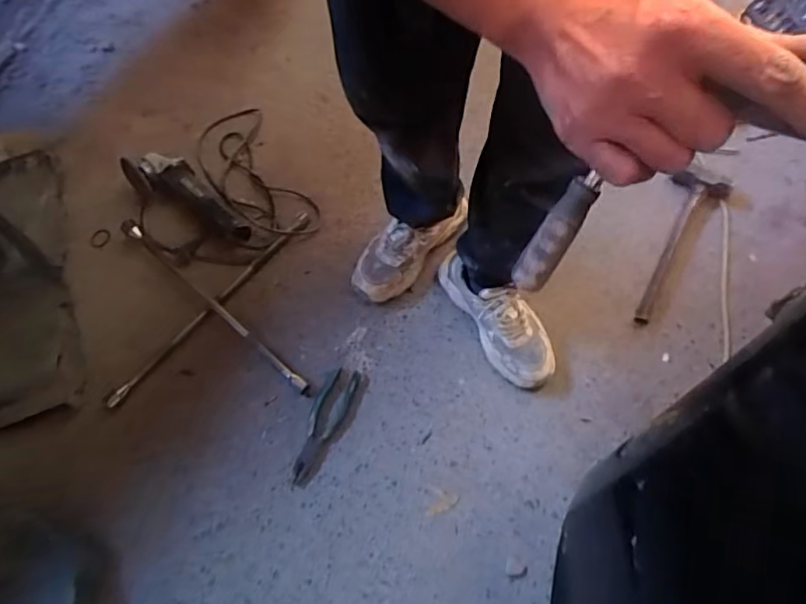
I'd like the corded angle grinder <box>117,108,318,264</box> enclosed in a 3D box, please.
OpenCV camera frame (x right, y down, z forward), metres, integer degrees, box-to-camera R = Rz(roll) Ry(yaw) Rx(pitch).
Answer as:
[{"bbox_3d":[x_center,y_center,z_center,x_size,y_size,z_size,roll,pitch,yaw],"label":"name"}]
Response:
[{"bbox_3d":[-0.391,-0.214,1.122,0.284,0.075,0.336,-34,69,-9],"label":"corded angle grinder"}]

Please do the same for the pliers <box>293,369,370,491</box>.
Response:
[{"bbox_3d":[-0.133,0.211,0.968,0.069,0.017,0.211,28,73,15],"label":"pliers"}]

